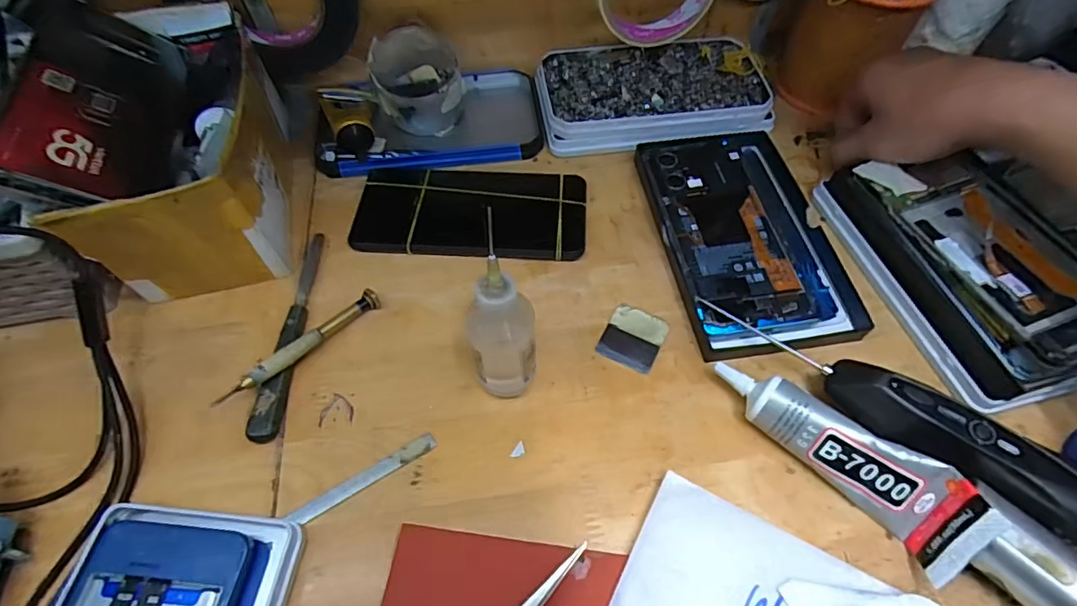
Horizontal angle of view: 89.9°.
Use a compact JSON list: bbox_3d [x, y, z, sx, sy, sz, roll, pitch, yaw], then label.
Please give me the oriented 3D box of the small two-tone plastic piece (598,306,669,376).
[{"bbox_3d":[0.059,0.021,0.332,0.035,0.004,0.040,24,60,15],"label":"small two-tone plastic piece"}]

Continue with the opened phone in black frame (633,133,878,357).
[{"bbox_3d":[0.139,-0.048,0.369,0.109,0.017,0.175,-7,57,-4],"label":"opened phone in black frame"}]

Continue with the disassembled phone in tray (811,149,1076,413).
[{"bbox_3d":[0.270,-0.026,0.334,0.091,0.040,0.165,-12,58,-8],"label":"disassembled phone in tray"}]

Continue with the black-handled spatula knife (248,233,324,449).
[{"bbox_3d":[-0.151,0.013,0.334,0.017,0.009,0.145,2,57,1],"label":"black-handled spatula knife"}]

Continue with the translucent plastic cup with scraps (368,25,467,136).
[{"bbox_3d":[-0.093,-0.173,0.417,0.066,0.052,0.068,0,57,0],"label":"translucent plastic cup with scraps"}]

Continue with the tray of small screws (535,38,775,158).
[{"bbox_3d":[0.090,-0.169,0.436,0.177,0.031,0.106,-8,57,-5],"label":"tray of small screws"}]

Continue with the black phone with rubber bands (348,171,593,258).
[{"bbox_3d":[-0.047,-0.065,0.382,0.159,0.012,0.074,3,57,2],"label":"black phone with rubber bands"}]

